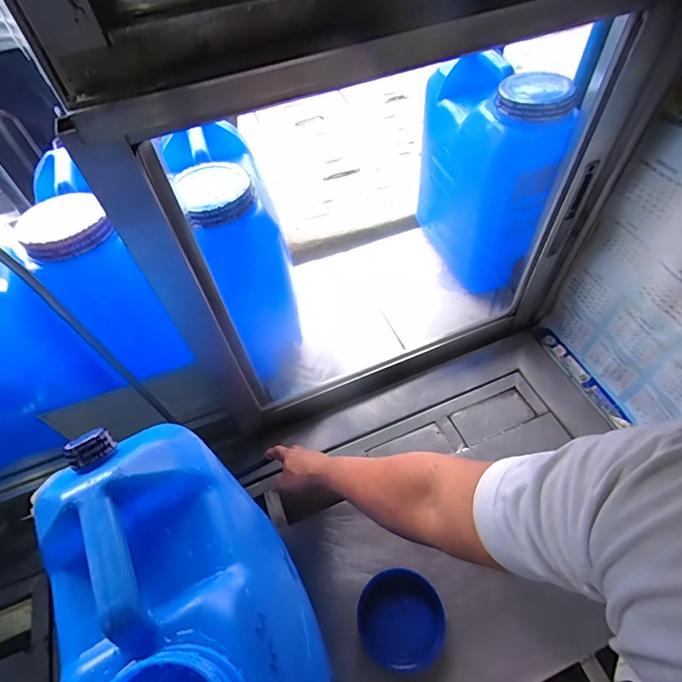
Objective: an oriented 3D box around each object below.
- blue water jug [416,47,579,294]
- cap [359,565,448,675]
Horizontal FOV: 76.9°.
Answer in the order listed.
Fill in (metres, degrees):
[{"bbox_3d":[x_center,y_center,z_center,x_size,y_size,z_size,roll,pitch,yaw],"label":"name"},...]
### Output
[{"bbox_3d":[0.288,-0.325,0.919,0.192,0.427,0.280,-11,54,-3],"label":"blue water jug"},{"bbox_3d":[0.090,0.415,0.643,0.125,0.024,0.123,-2,54,3],"label":"cap"}]

